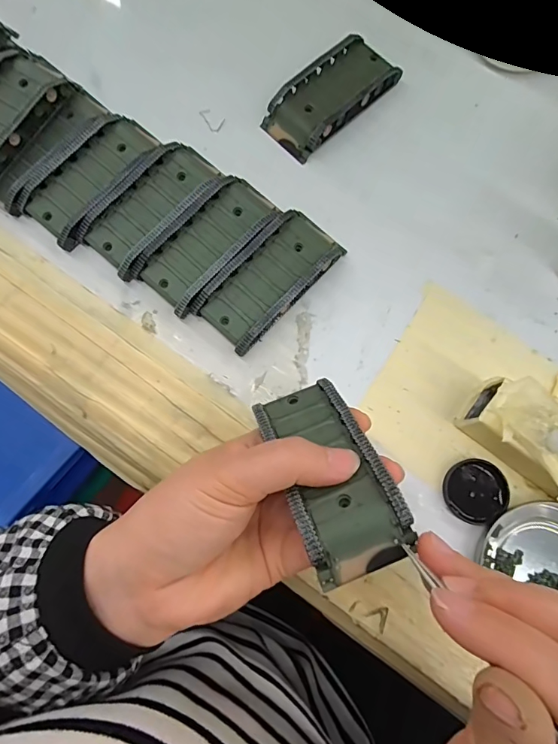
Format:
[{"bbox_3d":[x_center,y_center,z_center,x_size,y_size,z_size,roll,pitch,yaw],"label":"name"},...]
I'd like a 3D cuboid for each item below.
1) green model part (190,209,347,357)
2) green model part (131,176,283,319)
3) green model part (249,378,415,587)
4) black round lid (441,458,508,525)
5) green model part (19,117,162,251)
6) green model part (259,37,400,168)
[{"bbox_3d":[-0.005,-0.059,0.275,0.044,0.019,0.095,42,80,8],"label":"green model part"},{"bbox_3d":[-0.043,-0.082,0.279,0.044,0.019,0.093,42,80,8],"label":"green model part"},{"bbox_3d":[0.021,0.042,0.200,0.043,0.019,0.094,-18,43,-5],"label":"green model part"},{"bbox_3d":[0.113,0.069,0.253,0.034,0.008,0.034,0,77,-1],"label":"black round lid"},{"bbox_3d":[-0.120,-0.128,0.287,0.044,0.019,0.095,41,80,8],"label":"green model part"},{"bbox_3d":[0.036,-0.192,0.304,0.044,0.019,0.095,44,80,8],"label":"green model part"}]

